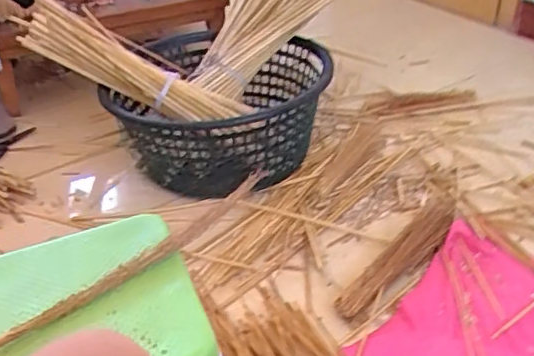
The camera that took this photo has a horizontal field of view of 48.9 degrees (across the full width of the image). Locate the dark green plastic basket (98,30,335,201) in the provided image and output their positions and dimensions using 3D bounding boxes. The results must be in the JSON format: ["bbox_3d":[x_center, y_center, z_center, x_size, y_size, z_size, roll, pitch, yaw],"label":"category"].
[{"bbox_3d":[-0.095,-0.143,1.338,0.450,0.224,0.466,5,37,11],"label":"dark green plastic basket"}]

